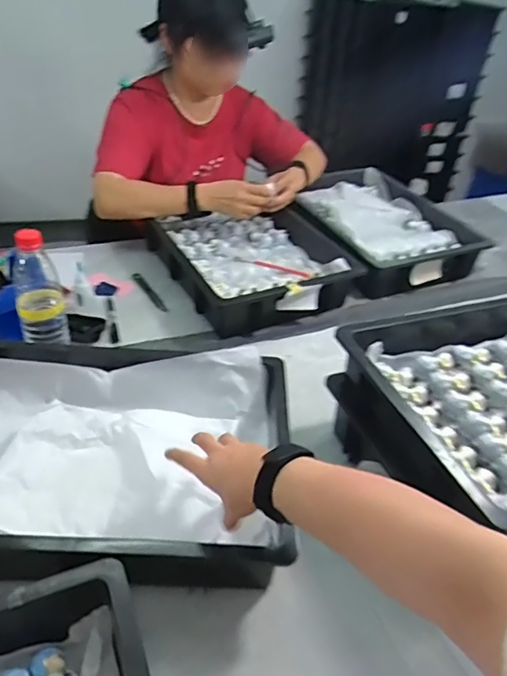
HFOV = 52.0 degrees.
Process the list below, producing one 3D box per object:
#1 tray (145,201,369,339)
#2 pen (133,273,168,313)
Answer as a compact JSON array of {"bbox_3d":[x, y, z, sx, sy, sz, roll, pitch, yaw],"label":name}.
[{"bbox_3d":[-0.013,-0.162,1.063,0.317,0.087,0.388,-15,42,-23],"label":"tray"},{"bbox_3d":[-0.201,-0.089,1.008,0.017,0.010,0.142,-20,44,-28],"label":"pen"}]

